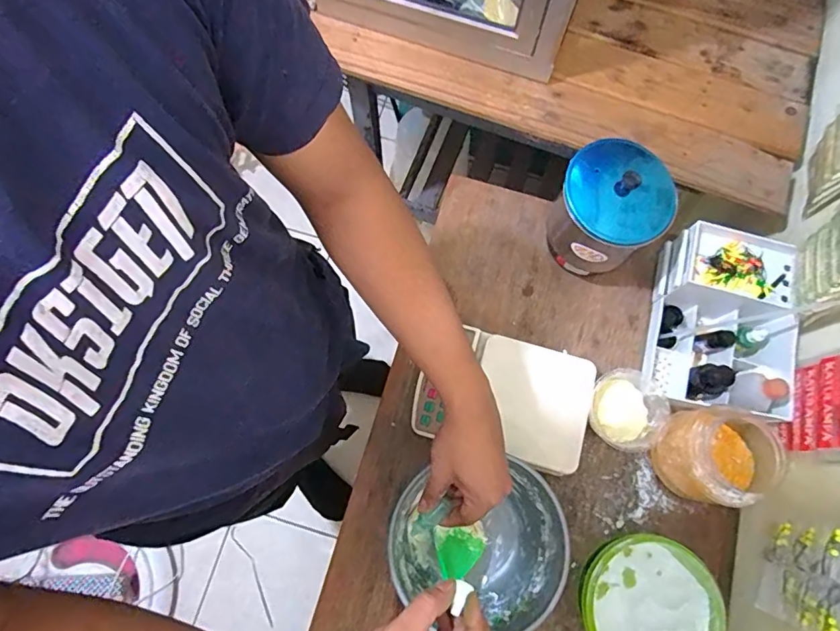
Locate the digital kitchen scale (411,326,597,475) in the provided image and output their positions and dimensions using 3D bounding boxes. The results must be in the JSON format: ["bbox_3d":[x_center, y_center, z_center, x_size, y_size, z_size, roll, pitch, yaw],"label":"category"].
[{"bbox_3d":[0.110,0.108,0.670,0.216,0.049,0.150,17,75,3],"label":"digital kitchen scale"}]

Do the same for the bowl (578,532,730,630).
[{"bbox_3d":[0.267,0.345,0.599,0.153,0.059,0.151,0,75,-1],"label":"bowl"}]

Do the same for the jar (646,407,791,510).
[{"bbox_3d":[0.369,0.172,0.623,0.128,0.116,0.112,-3,75,-2],"label":"jar"}]

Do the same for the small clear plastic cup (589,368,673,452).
[{"bbox_3d":[0.272,0.123,0.667,0.096,0.053,0.099,0,75,-1],"label":"small clear plastic cup"}]

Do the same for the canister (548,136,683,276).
[{"bbox_3d":[0.243,-0.136,0.676,0.135,0.161,0.140,40,78,9],"label":"canister"}]

